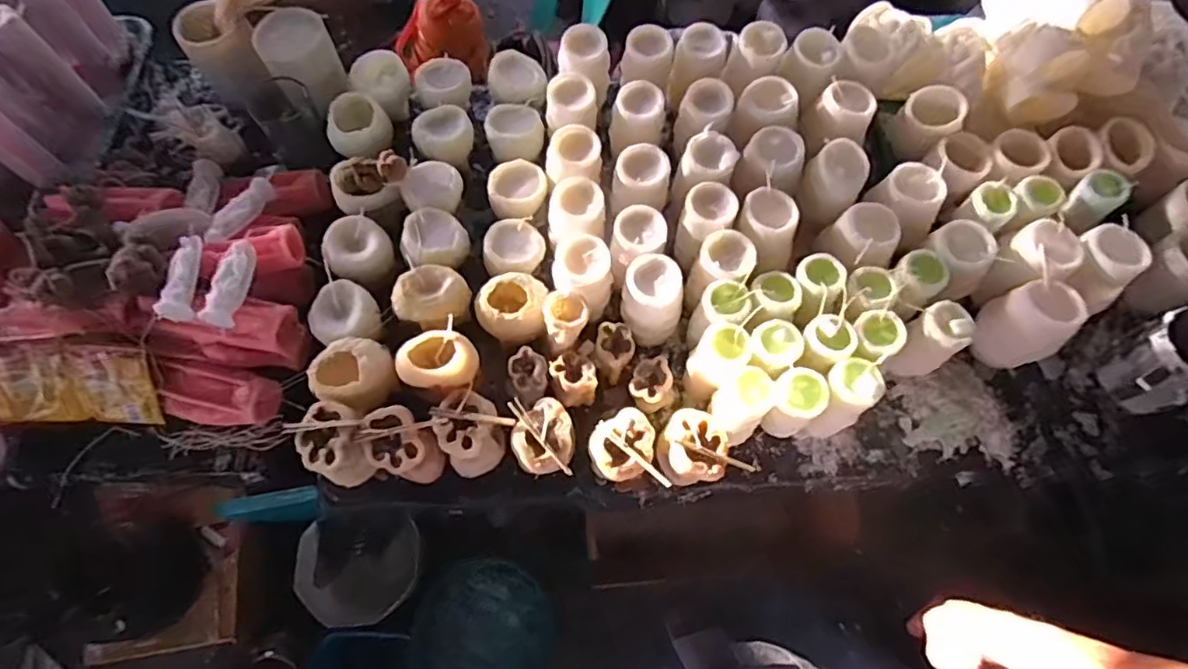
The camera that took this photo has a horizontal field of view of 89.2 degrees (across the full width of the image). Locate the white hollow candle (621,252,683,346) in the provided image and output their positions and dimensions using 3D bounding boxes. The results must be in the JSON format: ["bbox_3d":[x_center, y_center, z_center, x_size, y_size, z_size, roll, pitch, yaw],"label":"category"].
[{"bbox_3d":[0.065,-0.040,0.685,0.066,0.089,0.079,7,69,2],"label":"white hollow candle"}]

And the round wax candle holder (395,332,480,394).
[{"bbox_3d":[-0.162,0.031,0.630,0.074,0.051,0.059,3,69,0],"label":"round wax candle holder"}]

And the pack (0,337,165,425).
[{"bbox_3d":[-0.564,0.052,0.651,0.163,0.099,0.015,-1,25,-6],"label":"pack"}]

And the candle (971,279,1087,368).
[{"bbox_3d":[0.483,-0.007,0.683,0.072,0.096,0.078,-23,72,-9],"label":"candle"}]

